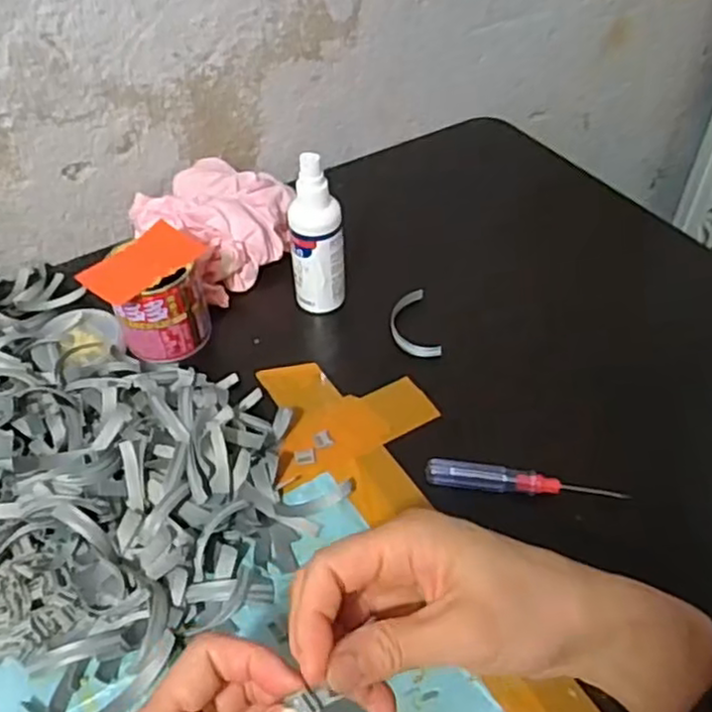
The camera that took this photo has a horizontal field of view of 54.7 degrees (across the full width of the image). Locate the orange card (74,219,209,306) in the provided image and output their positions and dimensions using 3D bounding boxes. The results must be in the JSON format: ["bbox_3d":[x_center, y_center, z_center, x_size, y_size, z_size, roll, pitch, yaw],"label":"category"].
[{"bbox_3d":[-0.151,-0.066,0.489,0.049,0.004,0.080,31,55,24],"label":"orange card"}]

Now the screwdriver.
[{"bbox_3d":[0.104,0.081,0.433,0.118,0.015,0.015,8,47,10],"label":"screwdriver"}]

